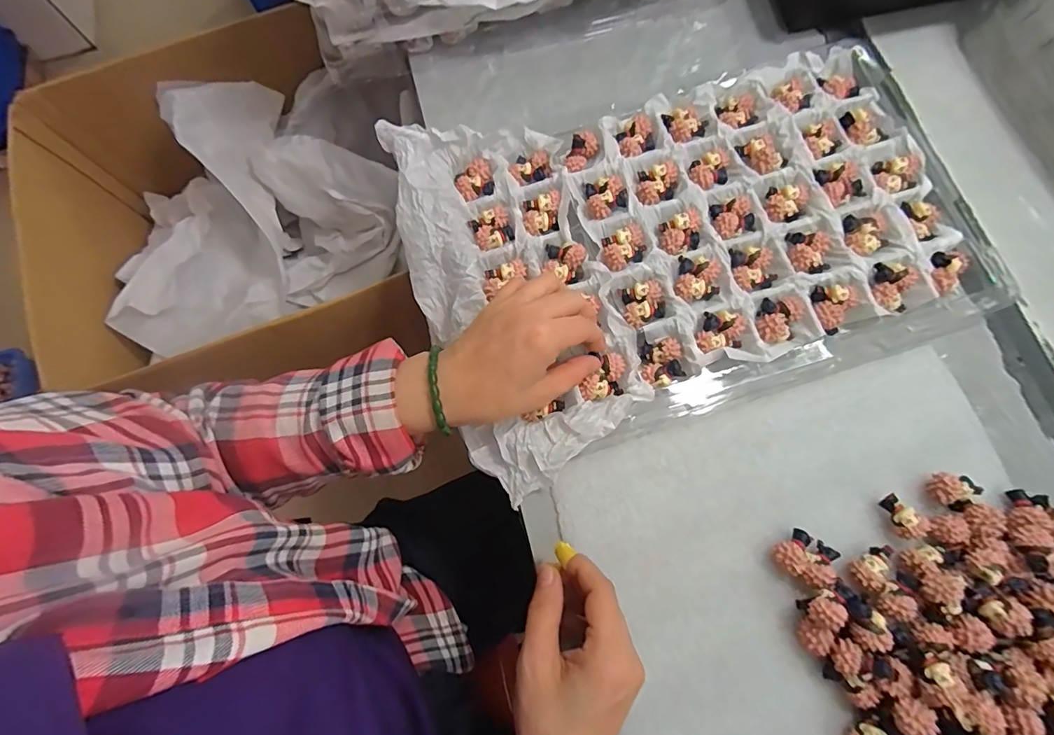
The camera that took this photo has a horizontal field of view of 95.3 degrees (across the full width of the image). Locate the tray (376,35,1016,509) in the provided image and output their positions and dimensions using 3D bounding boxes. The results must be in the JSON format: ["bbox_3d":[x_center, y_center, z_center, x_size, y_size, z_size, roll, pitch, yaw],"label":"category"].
[{"bbox_3d":[0.128,-0.109,0.387,0.425,0.038,0.279,-19,74,-5],"label":"tray"}]

